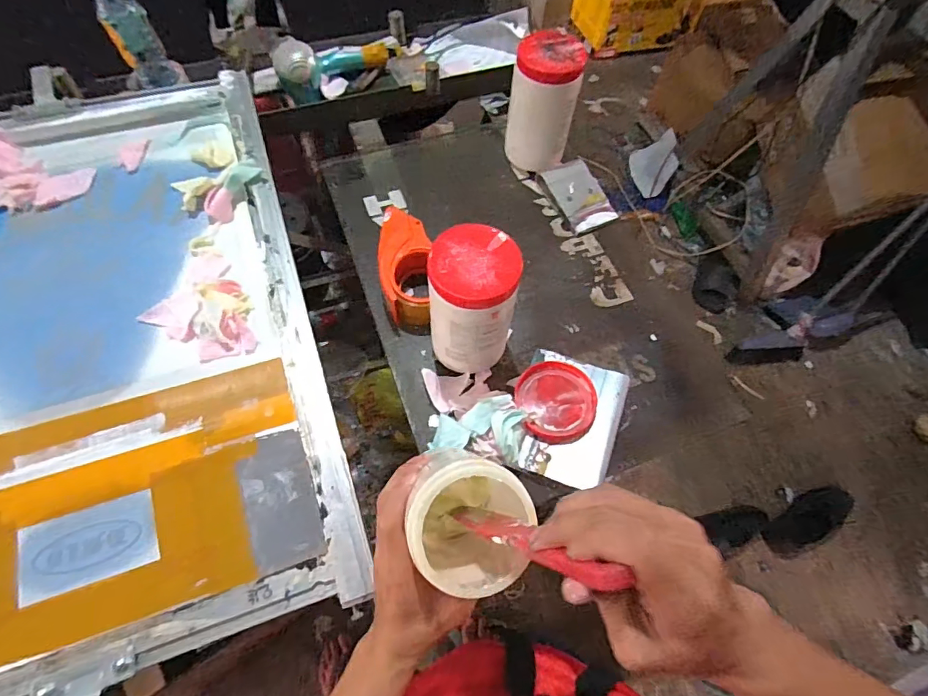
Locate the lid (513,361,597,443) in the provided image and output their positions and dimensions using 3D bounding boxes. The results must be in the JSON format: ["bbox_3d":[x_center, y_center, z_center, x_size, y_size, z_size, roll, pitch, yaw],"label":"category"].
[{"bbox_3d":[0.112,0.062,0.581,0.089,0.016,0.097,1,63,-2],"label":"lid"}]

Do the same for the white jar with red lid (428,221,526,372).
[{"bbox_3d":[0.009,-0.046,0.549,0.089,0.164,0.093,1,63,-2],"label":"white jar with red lid"}]

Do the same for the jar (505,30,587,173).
[{"bbox_3d":[0.118,-0.357,0.732,0.095,0.185,0.090,1,63,-2],"label":"jar"}]

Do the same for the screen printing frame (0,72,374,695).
[{"bbox_3d":[-0.456,-0.008,0.566,0.526,0.050,0.720,-16,70,-11],"label":"screen printing frame"}]

